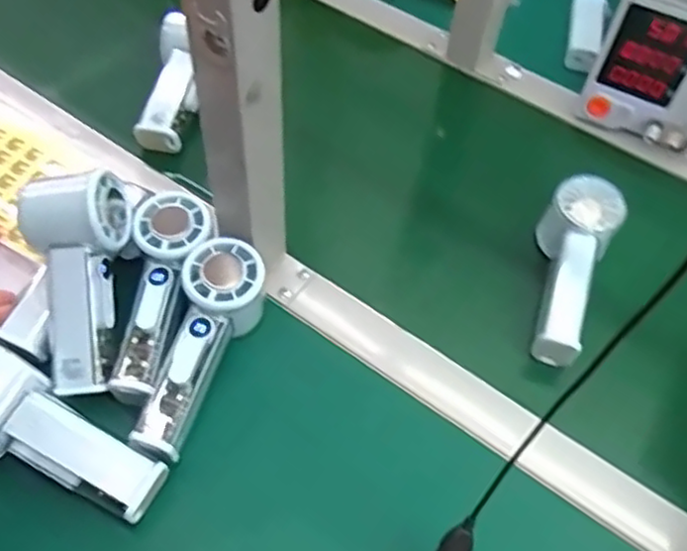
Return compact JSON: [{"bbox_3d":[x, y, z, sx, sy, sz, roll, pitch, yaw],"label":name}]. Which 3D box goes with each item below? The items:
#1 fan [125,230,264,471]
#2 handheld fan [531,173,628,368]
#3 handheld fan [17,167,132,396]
[{"bbox_3d":[-0.095,0.045,0.455,0.049,0.037,0.152,12,55,5],"label":"fan"},{"bbox_3d":[0.176,-0.007,0.539,0.057,0.048,0.158,22,66,12],"label":"handheld fan"},{"bbox_3d":[-0.184,0.006,0.470,0.064,0.053,0.149,-2,86,-6],"label":"handheld fan"}]

